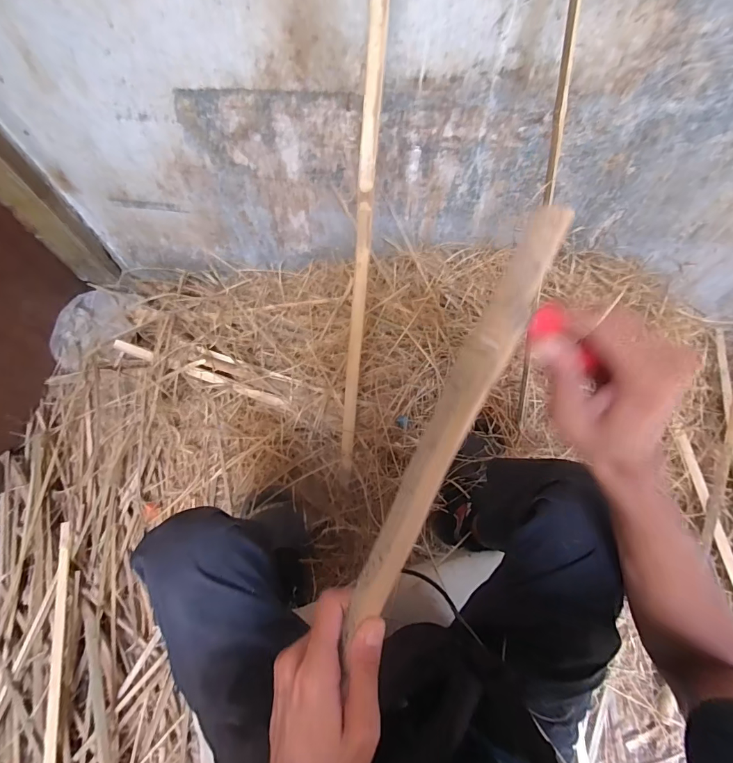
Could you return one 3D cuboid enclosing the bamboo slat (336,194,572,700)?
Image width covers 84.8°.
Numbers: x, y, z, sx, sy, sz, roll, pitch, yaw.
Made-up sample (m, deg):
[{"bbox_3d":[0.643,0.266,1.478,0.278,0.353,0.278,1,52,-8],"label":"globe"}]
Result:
[{"bbox_3d":[0.048,0.044,0.263,0.026,0.014,0.312,25,103,11],"label":"bamboo slat"}]

